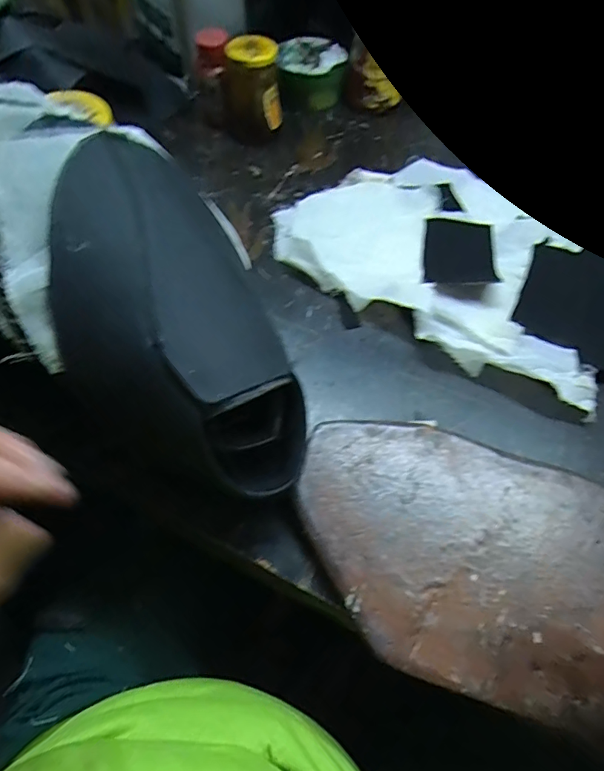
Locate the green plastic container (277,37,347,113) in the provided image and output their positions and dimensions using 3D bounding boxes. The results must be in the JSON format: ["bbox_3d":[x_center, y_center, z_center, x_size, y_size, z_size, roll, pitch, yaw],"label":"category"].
[{"bbox_3d":[0.013,-0.419,0.623,0.085,0.058,0.091,5,59,2],"label":"green plastic container"}]

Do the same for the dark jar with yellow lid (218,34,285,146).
[{"bbox_3d":[-0.060,-0.352,0.554,0.074,0.102,0.053,-8,59,-6],"label":"dark jar with yellow lid"}]

